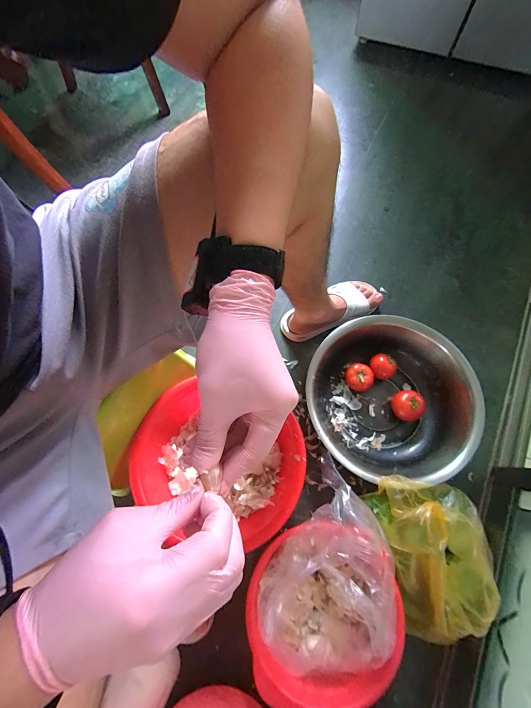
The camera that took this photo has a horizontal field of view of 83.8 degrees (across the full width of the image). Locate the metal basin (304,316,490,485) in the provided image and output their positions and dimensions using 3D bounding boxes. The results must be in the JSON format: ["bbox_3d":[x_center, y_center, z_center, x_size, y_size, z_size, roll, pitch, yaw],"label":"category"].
[{"bbox_3d":[0.283,0.106,0.699,0.348,0.124,0.361,0,71,1],"label":"metal basin"}]

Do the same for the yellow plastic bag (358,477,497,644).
[{"bbox_3d":[0.306,0.376,0.540,0.211,0.140,0.256,10,72,5],"label":"yellow plastic bag"}]

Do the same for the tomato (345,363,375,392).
[{"bbox_3d":[0.233,0.059,0.736,0.060,0.050,0.067,-34,74,-10],"label":"tomato"}]

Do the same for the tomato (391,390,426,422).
[{"bbox_3d":[0.340,0.124,0.710,0.060,0.064,0.071,-12,71,-3],"label":"tomato"}]

